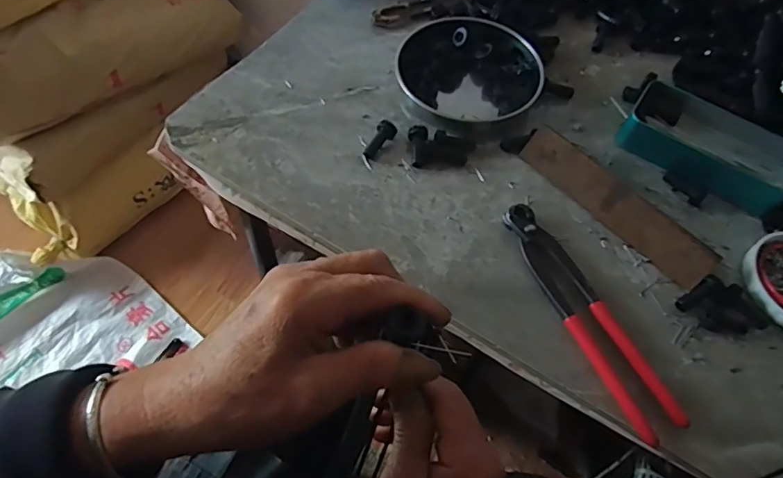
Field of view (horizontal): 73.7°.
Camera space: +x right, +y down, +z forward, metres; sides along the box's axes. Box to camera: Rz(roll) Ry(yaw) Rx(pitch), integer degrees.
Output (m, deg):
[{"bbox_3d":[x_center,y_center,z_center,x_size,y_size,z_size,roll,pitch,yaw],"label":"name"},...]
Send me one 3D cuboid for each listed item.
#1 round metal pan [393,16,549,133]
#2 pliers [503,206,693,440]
[{"bbox_3d":[0.075,-0.160,0.506,0.133,0.034,0.131,2,59,-3],"label":"round metal pan"},{"bbox_3d":[0.145,0.055,0.396,0.038,0.014,0.193,-22,63,-16],"label":"pliers"}]

